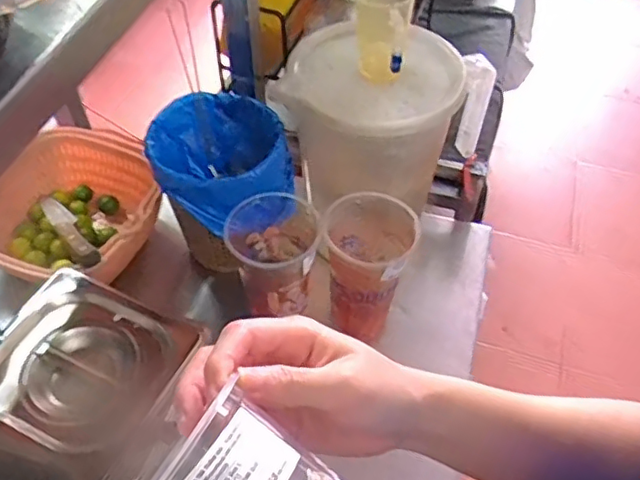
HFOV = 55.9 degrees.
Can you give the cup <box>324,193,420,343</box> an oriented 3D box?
[{"bbox_3d":[0.052,0.035,0.648,0.088,0.163,0.087,0,51,0],"label":"cup"}]

